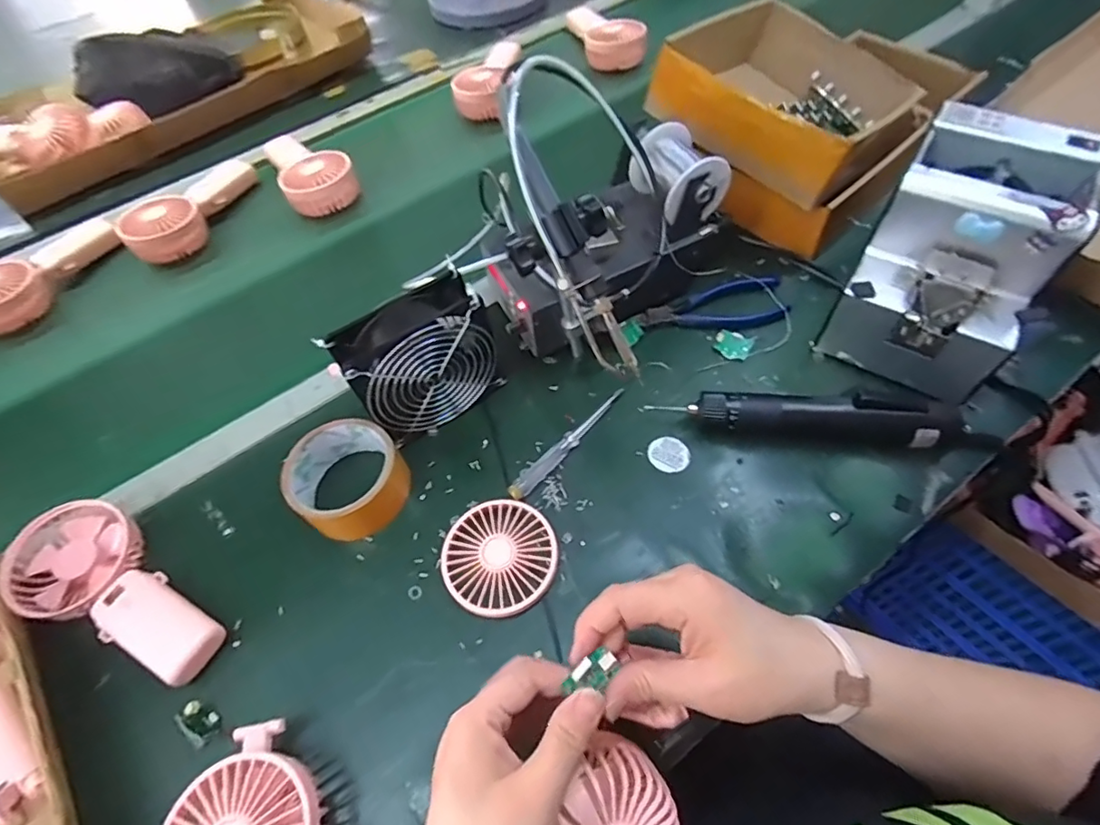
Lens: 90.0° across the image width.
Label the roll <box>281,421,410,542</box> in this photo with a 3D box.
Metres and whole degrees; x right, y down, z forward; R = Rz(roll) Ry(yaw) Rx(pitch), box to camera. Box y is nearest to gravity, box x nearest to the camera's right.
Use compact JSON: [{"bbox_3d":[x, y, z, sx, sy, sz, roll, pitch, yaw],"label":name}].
[{"bbox_3d":[-0.165,0.053,0.454,0.088,0.044,0.087,-2,57,4],"label":"roll"}]

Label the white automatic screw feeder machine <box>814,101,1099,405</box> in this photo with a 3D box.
[{"bbox_3d":[0.336,-0.128,0.462,0.127,0.146,0.173,26,64,20],"label":"white automatic screw feeder machine"}]

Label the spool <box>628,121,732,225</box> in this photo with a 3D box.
[{"bbox_3d":[0.112,-0.207,0.493,0.063,0.065,0.079,-29,60,-13],"label":"spool"}]

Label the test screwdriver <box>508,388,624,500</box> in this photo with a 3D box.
[{"bbox_3d":[0.017,0.025,0.476,0.015,0.009,0.138,38,68,25],"label":"test screwdriver"}]

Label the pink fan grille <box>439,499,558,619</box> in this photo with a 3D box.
[{"bbox_3d":[-0.039,0.111,0.425,0.085,0.016,0.087,-2,57,4],"label":"pink fan grille"}]

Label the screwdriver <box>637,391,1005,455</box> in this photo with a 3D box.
[{"bbox_3d":[0.226,0.009,0.450,0.254,0.052,0.032,4,58,8],"label":"screwdriver"}]

